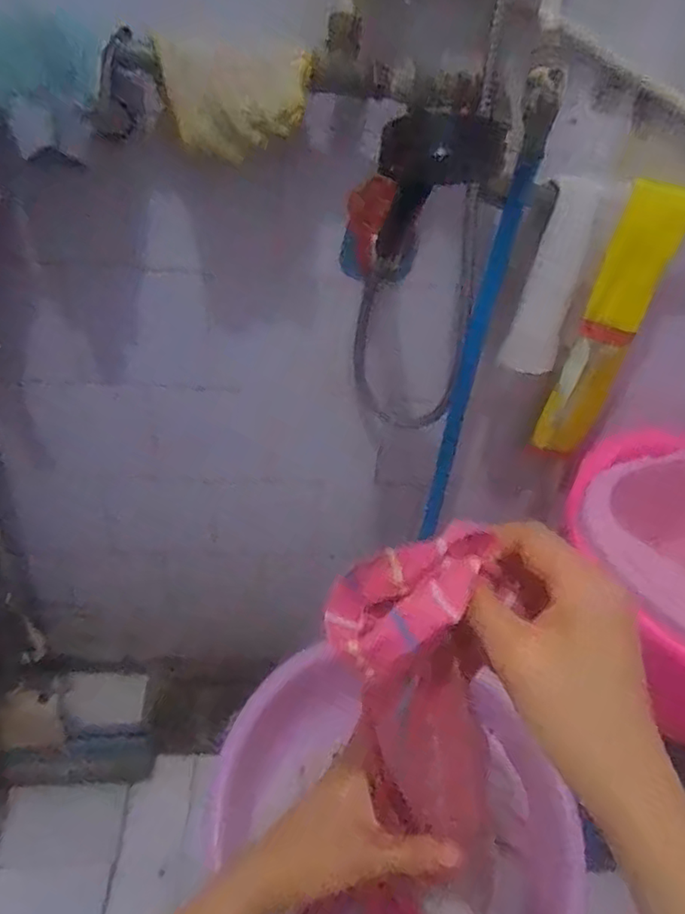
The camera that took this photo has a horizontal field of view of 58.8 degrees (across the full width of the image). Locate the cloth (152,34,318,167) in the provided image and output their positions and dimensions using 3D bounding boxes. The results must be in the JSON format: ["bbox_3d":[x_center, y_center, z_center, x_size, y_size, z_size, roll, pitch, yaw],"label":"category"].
[{"bbox_3d":[-0.094,-0.304,0.523,0.126,0.081,0.040,10,39,4],"label":"cloth"}]

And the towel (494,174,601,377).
[{"bbox_3d":[0.215,-0.178,0.628,0.056,0.190,0.042,20,40,16],"label":"towel"}]

